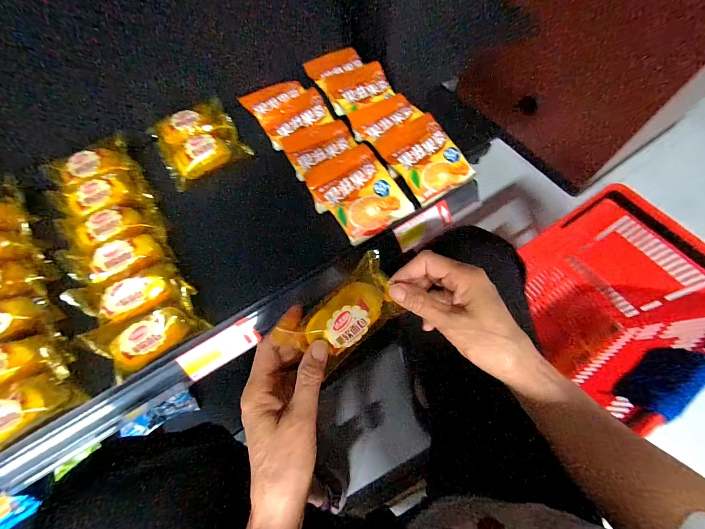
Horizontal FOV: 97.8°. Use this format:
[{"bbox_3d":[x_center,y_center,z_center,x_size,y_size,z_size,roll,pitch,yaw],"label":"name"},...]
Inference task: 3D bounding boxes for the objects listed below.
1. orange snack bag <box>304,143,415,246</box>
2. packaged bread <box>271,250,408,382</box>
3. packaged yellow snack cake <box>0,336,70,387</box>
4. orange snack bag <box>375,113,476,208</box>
[{"bbox_3d":[0.008,-0.102,0.433,0.102,0.036,0.127,-32,68,-12],"label":"orange snack bag"},{"bbox_3d":[-0.005,0.046,0.281,0.109,0.033,0.056,-39,70,-15],"label":"packaged bread"},{"bbox_3d":[-0.377,0.114,0.340,0.109,0.038,0.053,-16,66,-6],"label":"packaged yellow snack cake"},{"bbox_3d":[0.106,-0.160,0.457,0.097,0.028,0.122,-29,68,-12],"label":"orange snack bag"}]

